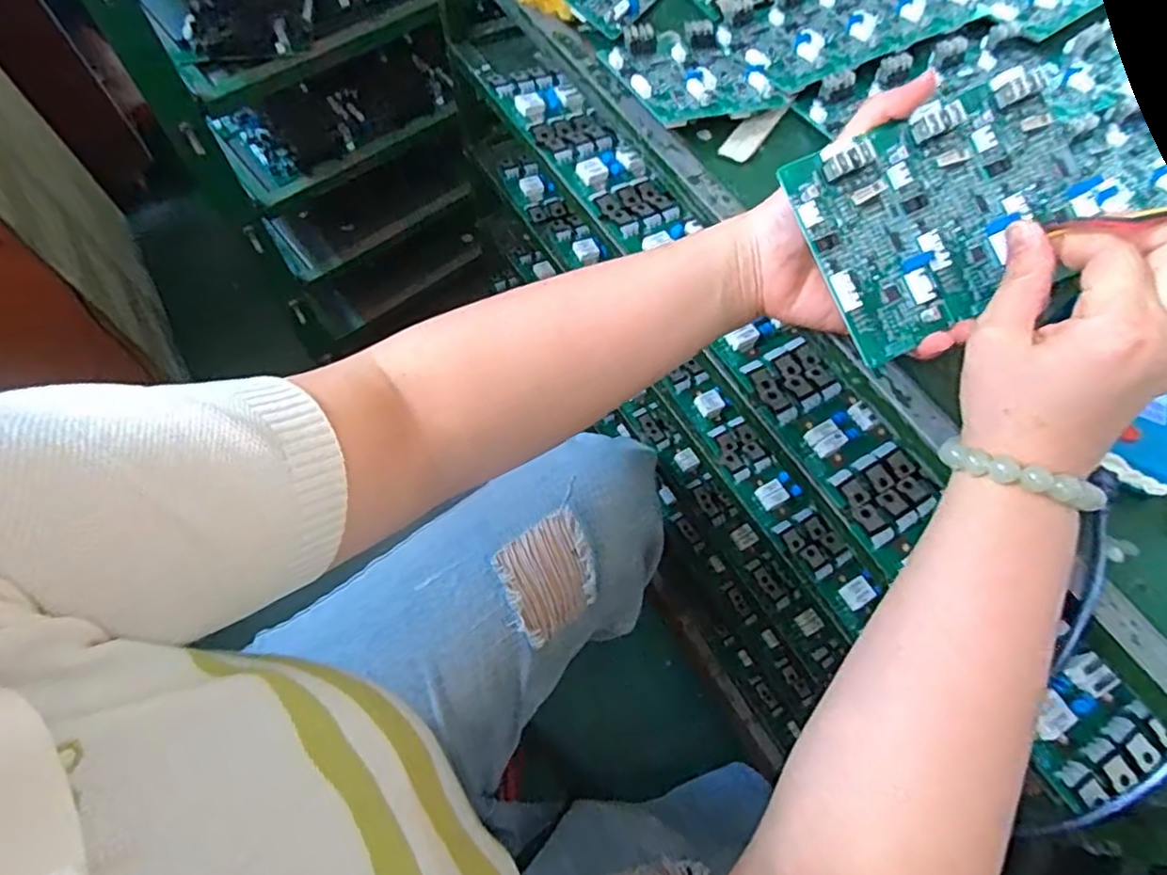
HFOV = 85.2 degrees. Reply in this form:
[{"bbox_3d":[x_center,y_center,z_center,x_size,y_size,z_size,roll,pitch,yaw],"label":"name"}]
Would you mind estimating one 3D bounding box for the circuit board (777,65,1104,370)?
[{"bbox_3d":[0.181,-0.111,0.307,0.148,0.015,0.099,-25,91,-7],"label":"circuit board"}]

